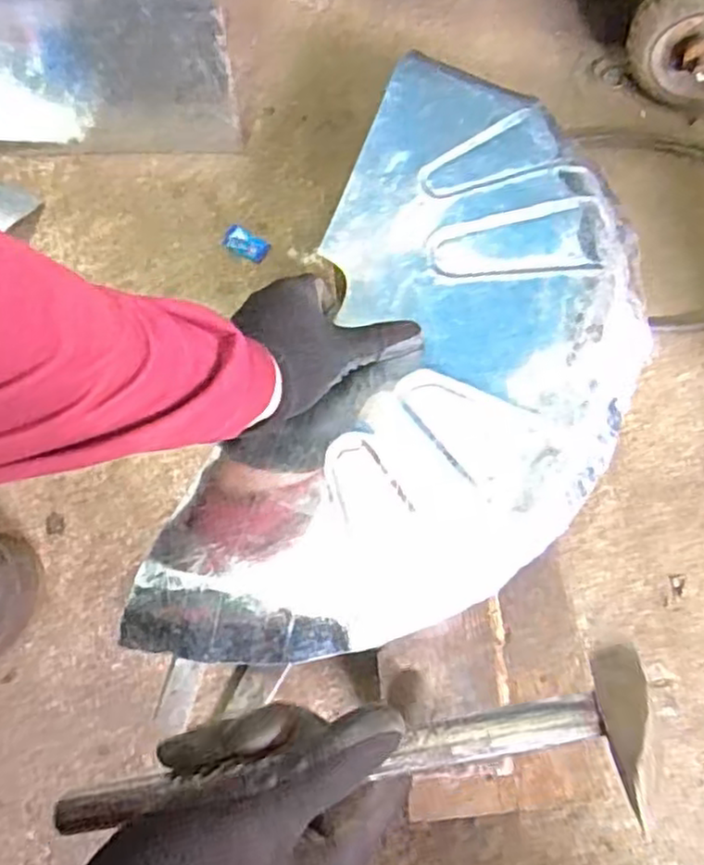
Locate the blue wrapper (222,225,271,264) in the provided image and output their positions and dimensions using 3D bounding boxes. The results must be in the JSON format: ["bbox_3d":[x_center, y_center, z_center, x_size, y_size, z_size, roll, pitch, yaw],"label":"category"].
[{"bbox_3d":[-0.106,-0.188,0.711,0.046,0.009,0.024,27,76,9],"label":"blue wrapper"}]

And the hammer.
[{"bbox_3d":[-0.019,0.138,0.287,0.271,0.065,0.041,-19,73,18],"label":"hammer"}]

